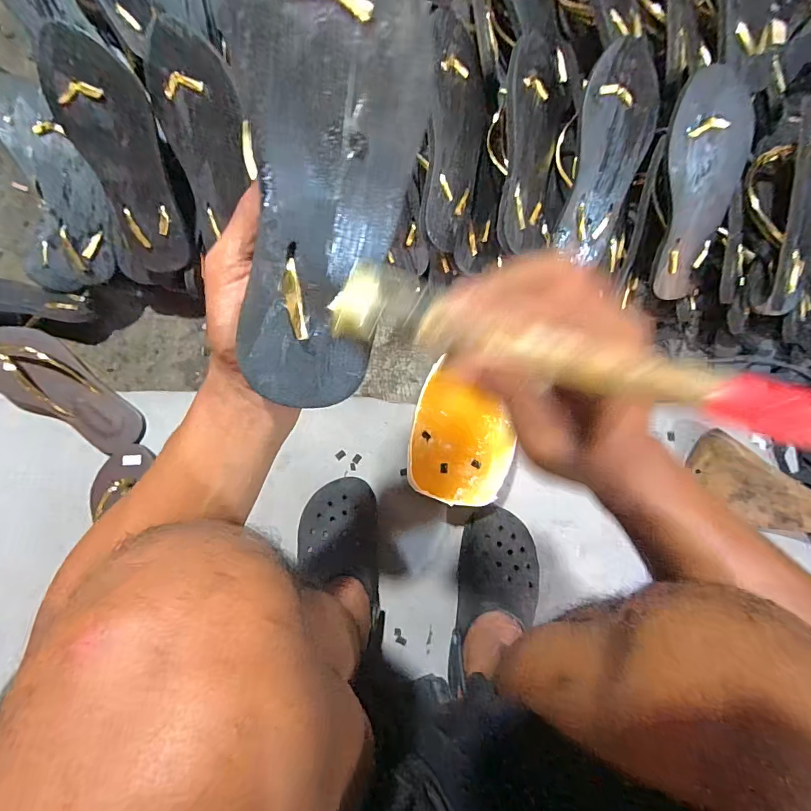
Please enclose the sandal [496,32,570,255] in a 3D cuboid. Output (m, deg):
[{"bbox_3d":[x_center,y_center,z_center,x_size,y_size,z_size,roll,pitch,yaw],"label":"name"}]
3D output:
[{"bbox_3d":[0.147,-0.300,0.509,0.102,0.032,0.239,-4,100,-39],"label":"sandal"}]

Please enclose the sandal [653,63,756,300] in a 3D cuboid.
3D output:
[{"bbox_3d":[0.357,-0.261,0.528,0.091,0.033,0.251,-5,117,-1],"label":"sandal"}]

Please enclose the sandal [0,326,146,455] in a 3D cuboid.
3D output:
[{"bbox_3d":[-0.487,-0.023,0.602,0.238,0.044,0.094,39,84,-11],"label":"sandal"}]

